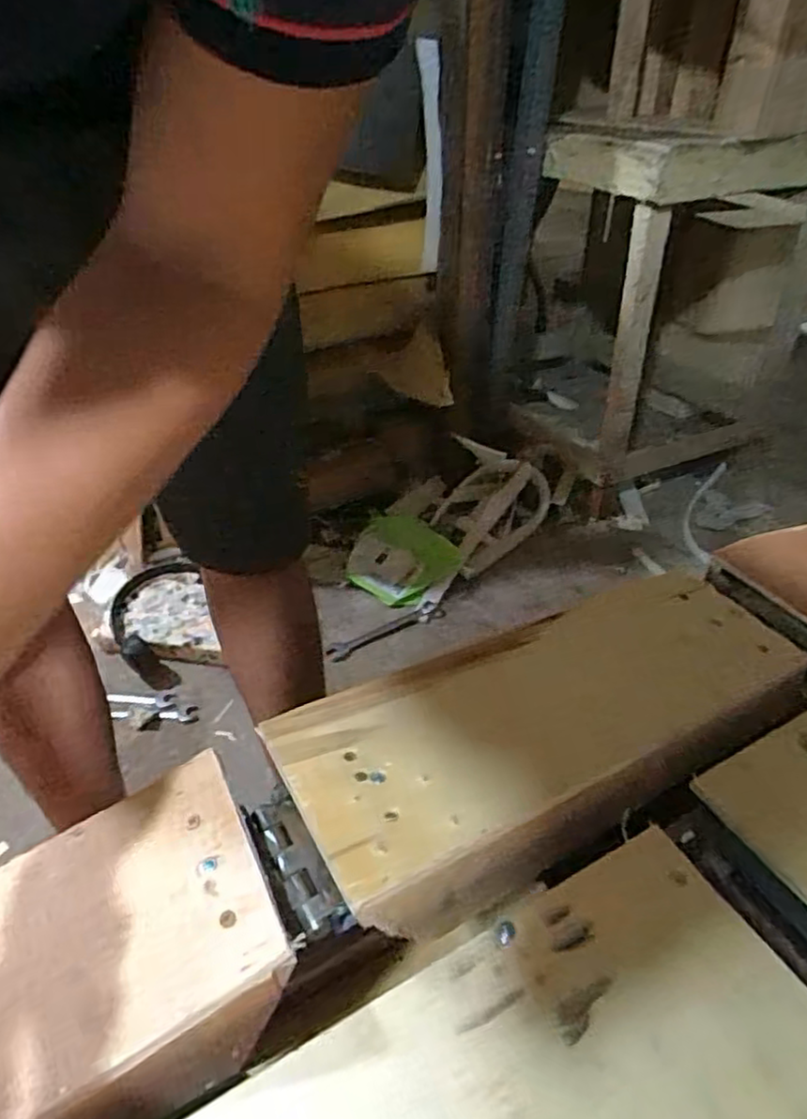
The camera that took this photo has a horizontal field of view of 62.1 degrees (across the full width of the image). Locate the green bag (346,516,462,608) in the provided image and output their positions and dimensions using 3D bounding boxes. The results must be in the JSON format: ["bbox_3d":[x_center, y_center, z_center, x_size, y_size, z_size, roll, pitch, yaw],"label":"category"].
[{"bbox_3d":[-0.009,-0.001,1.302,0.182,0.078,0.183,-32,48,-33],"label":"green bag"}]

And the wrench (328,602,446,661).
[{"bbox_3d":[-0.033,0.131,1.214,0.217,0.014,0.038,-23,39,-3],"label":"wrench"}]

